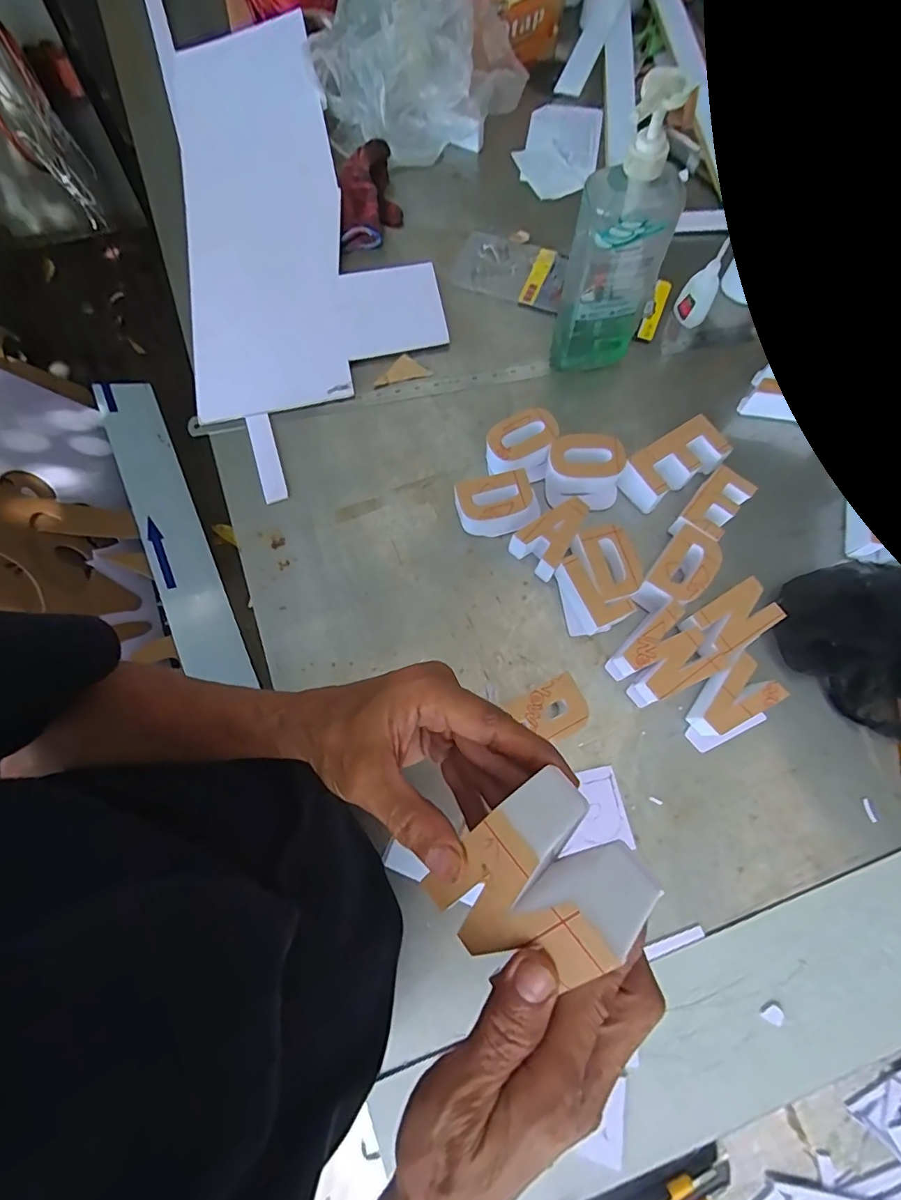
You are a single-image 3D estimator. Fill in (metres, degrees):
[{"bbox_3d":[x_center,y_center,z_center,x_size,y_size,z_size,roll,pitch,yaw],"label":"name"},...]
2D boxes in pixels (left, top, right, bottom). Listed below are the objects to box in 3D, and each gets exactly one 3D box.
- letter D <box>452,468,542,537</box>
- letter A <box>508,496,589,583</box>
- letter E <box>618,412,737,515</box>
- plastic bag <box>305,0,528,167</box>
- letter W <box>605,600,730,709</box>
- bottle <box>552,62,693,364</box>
[{"bbox_3d":[0.054,-0.108,0.594,0.091,0.047,0.061,-13,74,-2],"label":"letter D"},{"bbox_3d":[0.115,-0.073,0.578,0.058,0.048,0.082,44,80,12],"label":"letter A"},{"bbox_3d":[0.259,-0.157,0.603,0.116,0.048,0.056,-31,75,-7],"label":"letter E"},{"bbox_3d":[-0.040,-0.759,0.743,0.299,0.126,0.206,-8,74,0],"label":"plastic bag"},{"bbox_3d":[0.222,0.063,0.545,0.090,0.046,0.079,-36,76,-8],"label":"letter W"},{"bbox_3d":[0.174,-0.367,0.541,0.104,0.289,0.065,-9,74,-1],"label":"bottle"}]

